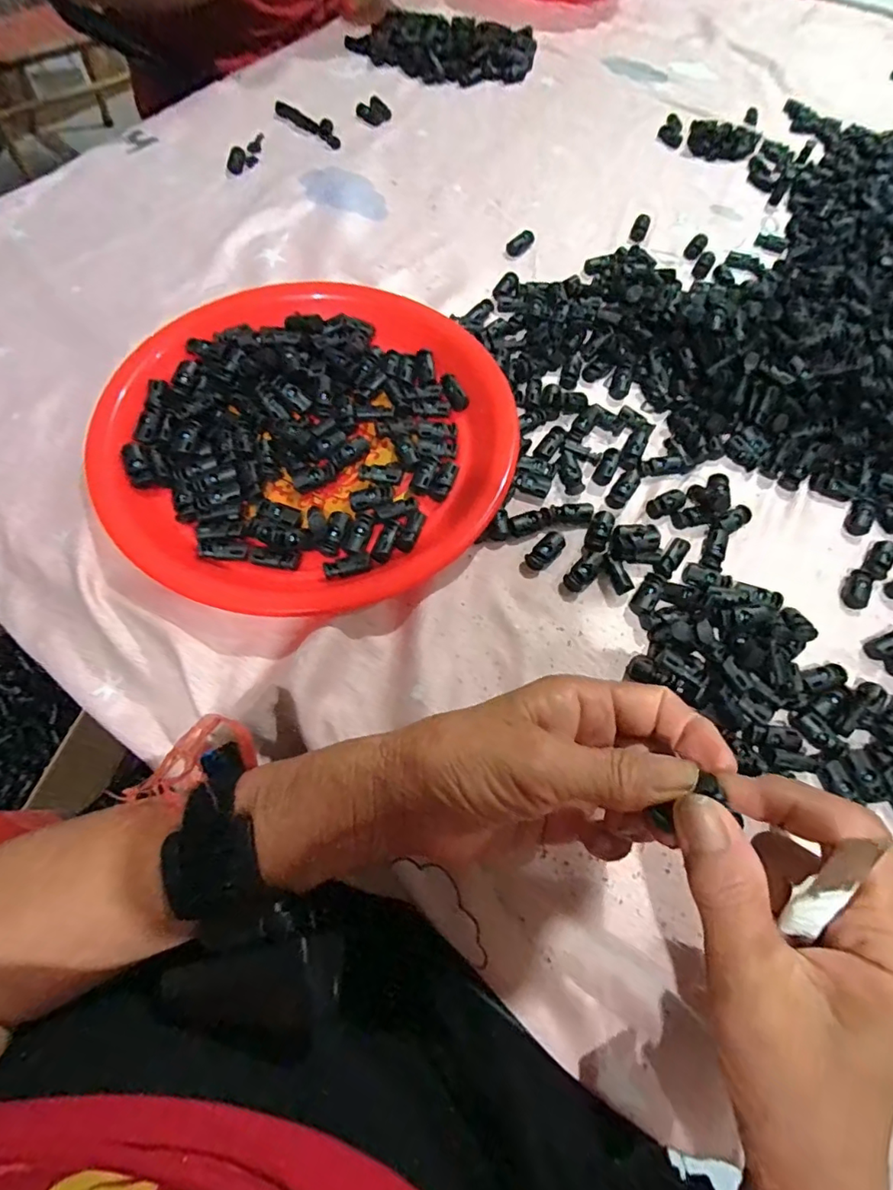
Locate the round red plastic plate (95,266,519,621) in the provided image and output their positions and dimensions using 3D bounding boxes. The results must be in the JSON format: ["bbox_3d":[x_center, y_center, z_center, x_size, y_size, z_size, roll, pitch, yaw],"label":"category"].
[{"bbox_3d":[-0.092,-0.114,0.351,0.265,0.025,0.255,1,65,-2],"label":"round red plastic plate"}]

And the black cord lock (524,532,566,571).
[{"bbox_3d":[0.063,-0.029,0.333,0.015,0.010,0.032,36,69,14],"label":"black cord lock"}]

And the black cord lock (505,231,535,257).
[{"bbox_3d":[0.065,-0.309,0.468,0.013,0.009,0.032,42,70,16],"label":"black cord lock"}]

